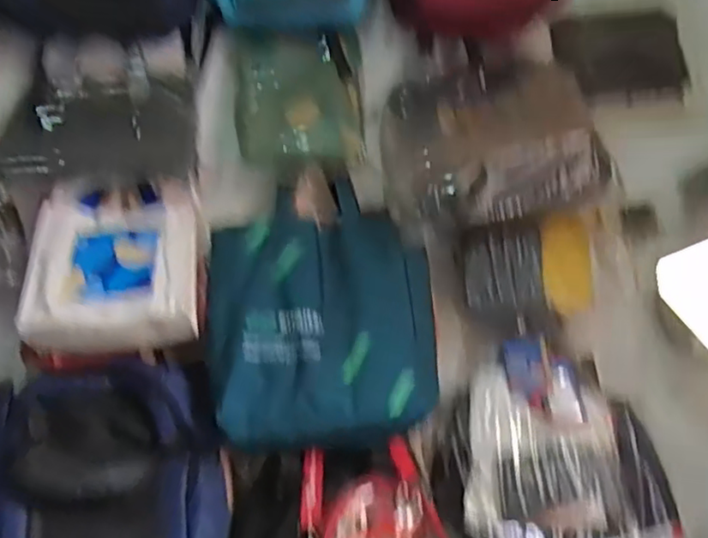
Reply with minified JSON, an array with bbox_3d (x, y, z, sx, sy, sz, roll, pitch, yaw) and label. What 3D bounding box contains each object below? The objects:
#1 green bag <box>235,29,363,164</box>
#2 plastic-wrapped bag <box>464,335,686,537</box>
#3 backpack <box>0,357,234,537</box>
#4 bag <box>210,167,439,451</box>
[{"bbox_3d":[-0.115,-0.348,1.276,0.232,0.275,0.082,-4,-10,-9],"label":"green bag"},{"bbox_3d":[0.372,0.388,1.109,0.361,0.466,0.097,-3,-10,-11],"label":"plastic-wrapped bag"},{"bbox_3d":[-0.389,0.412,1.069,0.337,0.477,0.180,-6,-10,2],"label":"backpack"},{"bbox_3d":[-0.055,0.056,1.127,0.383,0.450,0.182,-4,-10,-9],"label":"bag"}]

